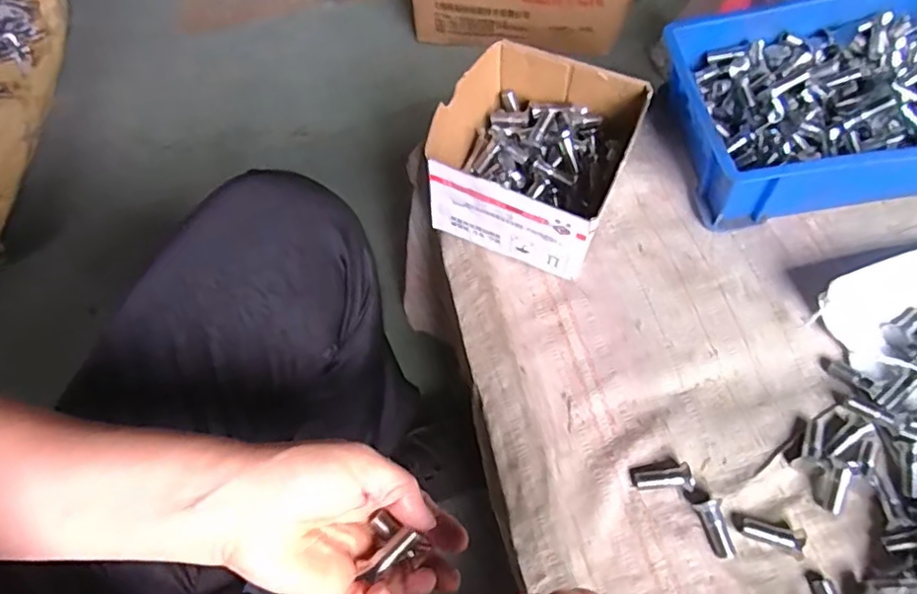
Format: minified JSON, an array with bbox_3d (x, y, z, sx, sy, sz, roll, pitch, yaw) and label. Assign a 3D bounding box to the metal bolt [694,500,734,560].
[{"bbox_3d":[0.161,0.146,0.381,0.012,0.011,0.035,-15,73,-5],"label":"metal bolt"}]

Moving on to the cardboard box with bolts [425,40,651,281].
[{"bbox_3d":[0.060,-0.109,0.493,0.143,0.092,0.148,21,65,14],"label":"cardboard box with bolts"}]

